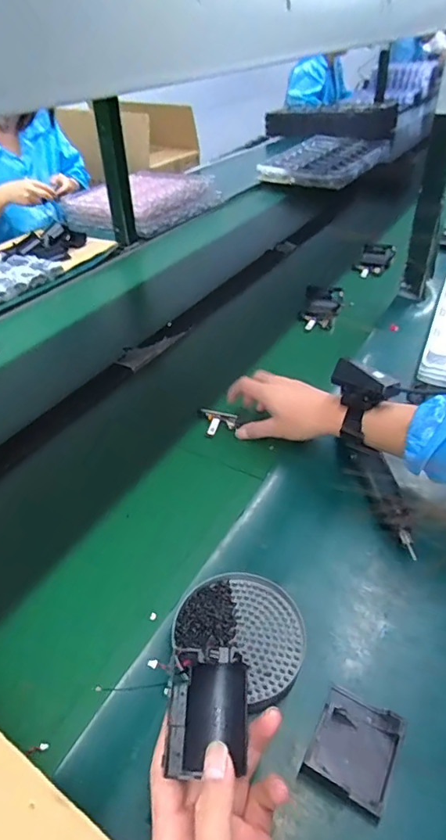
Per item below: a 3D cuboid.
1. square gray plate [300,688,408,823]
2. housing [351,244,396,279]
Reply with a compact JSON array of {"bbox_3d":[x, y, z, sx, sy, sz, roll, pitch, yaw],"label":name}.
[{"bbox_3d":[0.102,0.247,0.375,0.059,0.018,0.072,19,43,23],"label":"square gray plate"},{"bbox_3d":[0.341,-0.362,1.105,0.081,0.046,0.103,15,42,19],"label":"housing"}]

